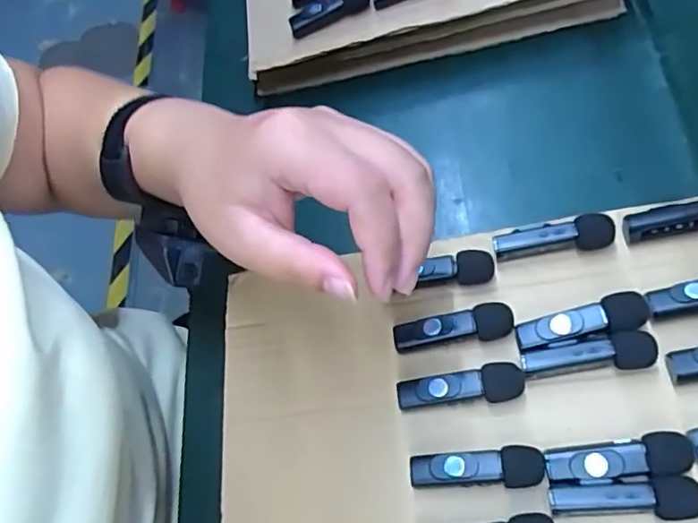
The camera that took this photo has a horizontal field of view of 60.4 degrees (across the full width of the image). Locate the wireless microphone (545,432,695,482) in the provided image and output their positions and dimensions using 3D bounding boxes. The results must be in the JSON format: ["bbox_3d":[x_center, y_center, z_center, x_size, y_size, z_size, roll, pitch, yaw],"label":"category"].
[{"bbox_3d":[0.127,0.095,0.284,0.064,0.017,0.018,-10,65,6],"label":"wireless microphone"}]

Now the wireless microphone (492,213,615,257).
[{"bbox_3d":[0.115,-0.013,0.337,0.065,0.020,0.015,-7,65,8],"label":"wireless microphone"}]

